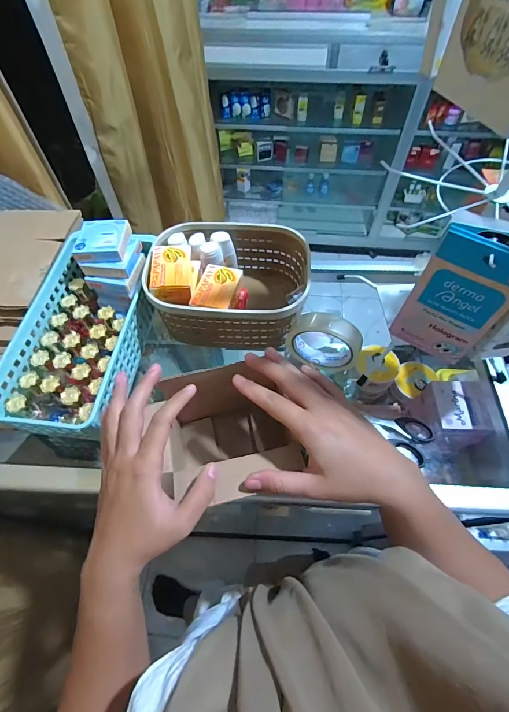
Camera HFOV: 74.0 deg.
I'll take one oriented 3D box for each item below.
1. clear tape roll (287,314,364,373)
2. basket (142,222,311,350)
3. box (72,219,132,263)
[{"bbox_3d":[0.092,-0.018,0.450,0.092,0.087,0.030,16,60,10],"label":"clear tape roll"},{"bbox_3d":[-0.033,-0.104,0.492,0.205,0.109,0.160,6,59,5],"label":"basket"},{"bbox_3d":[-0.209,-0.160,0.467,0.063,0.017,0.071,1,59,1],"label":"box"}]

